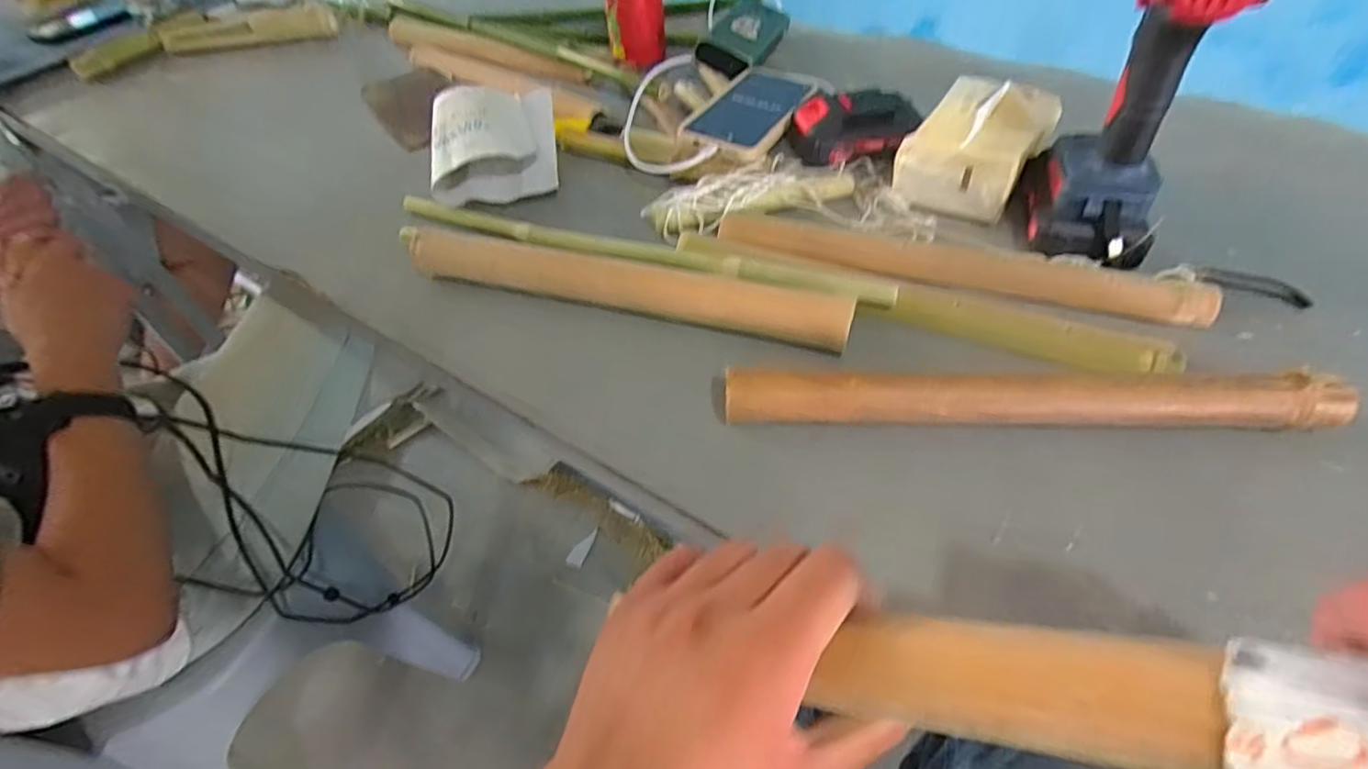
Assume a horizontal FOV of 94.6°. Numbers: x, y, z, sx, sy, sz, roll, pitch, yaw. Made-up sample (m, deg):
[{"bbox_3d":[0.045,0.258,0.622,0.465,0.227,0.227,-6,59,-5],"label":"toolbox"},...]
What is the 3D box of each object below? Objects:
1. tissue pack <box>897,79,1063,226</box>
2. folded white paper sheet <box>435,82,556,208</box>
[{"bbox_3d":[0.248,-0.209,0.526,0.098,0.068,0.129,26,55,25],"label":"tissue pack"},{"bbox_3d":[-0.175,-0.227,0.585,0.108,0.041,0.146,-9,49,-4],"label":"folded white paper sheet"}]

